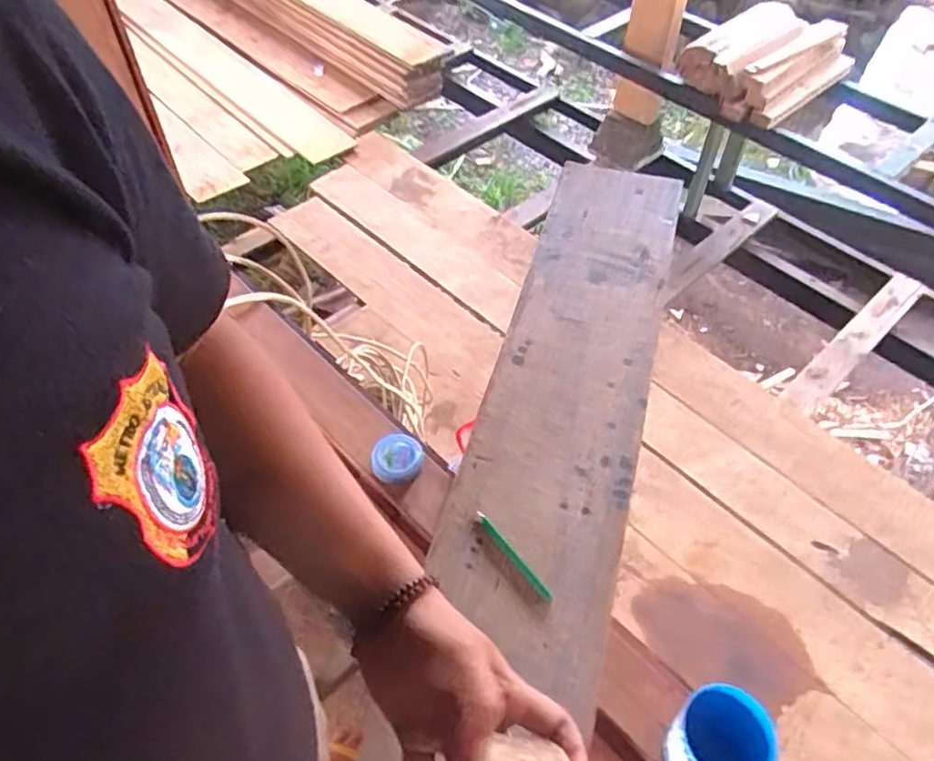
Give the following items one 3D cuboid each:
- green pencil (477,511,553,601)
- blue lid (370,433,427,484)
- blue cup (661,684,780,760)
[{"bbox_3d":[0.046,0.172,0.681,0.009,0.007,0.112,-30,58,-21],"label":"green pencil"},{"bbox_3d":[-0.078,0.086,0.769,0.061,0.013,0.054,-19,55,-15],"label":"blue lid"},{"bbox_3d":[0.206,0.298,0.568,0.070,0.076,0.069,0,52,0],"label":"blue cup"}]

